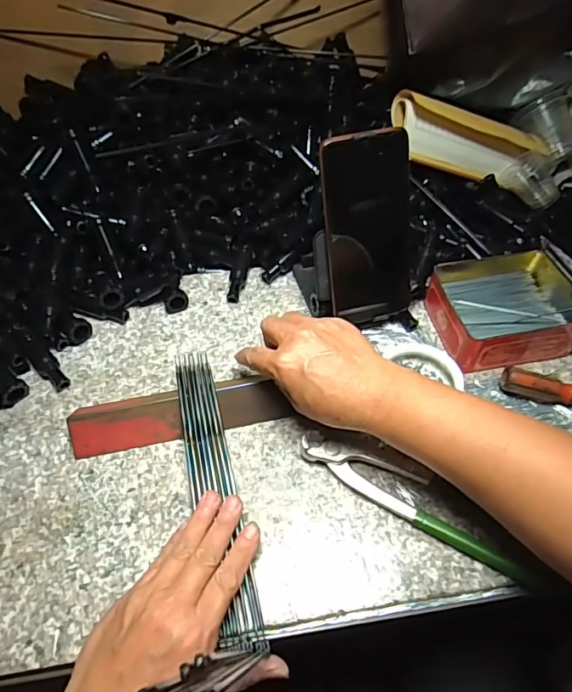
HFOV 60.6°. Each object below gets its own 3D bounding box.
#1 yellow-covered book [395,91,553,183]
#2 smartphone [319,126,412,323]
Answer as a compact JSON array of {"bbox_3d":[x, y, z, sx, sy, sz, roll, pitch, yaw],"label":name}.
[{"bbox_3d":[0.218,-0.235,0.572,0.200,0.055,0.067,4,49,-22],"label":"yellow-covered book"},{"bbox_3d":[0.075,-0.100,0.435,0.077,0.164,0.013,-16,30,-11],"label":"smartphone"}]

